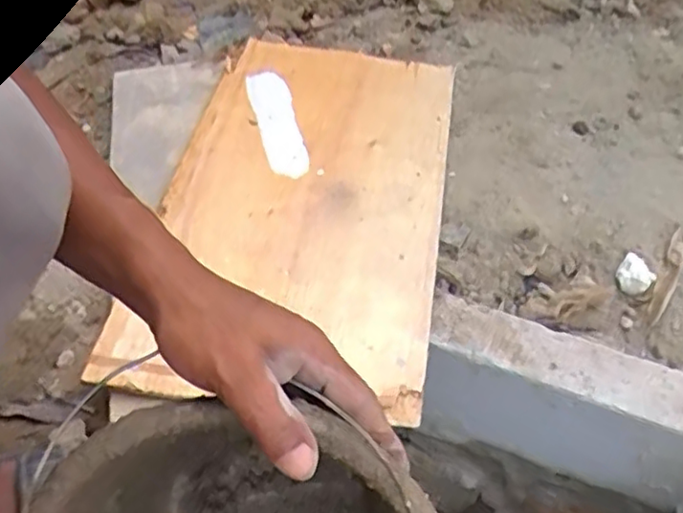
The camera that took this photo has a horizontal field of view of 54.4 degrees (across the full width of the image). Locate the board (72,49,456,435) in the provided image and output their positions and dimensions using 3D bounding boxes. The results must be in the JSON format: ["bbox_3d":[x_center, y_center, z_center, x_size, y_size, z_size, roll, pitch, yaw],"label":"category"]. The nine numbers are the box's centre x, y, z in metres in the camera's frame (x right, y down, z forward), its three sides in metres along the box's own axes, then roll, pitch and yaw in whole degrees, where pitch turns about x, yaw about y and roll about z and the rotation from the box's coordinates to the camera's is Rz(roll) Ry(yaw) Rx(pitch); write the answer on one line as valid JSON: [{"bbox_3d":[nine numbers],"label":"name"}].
[{"bbox_3d":[-0.041,-0.080,0.773,0.307,0.027,0.561,6,48,7],"label":"board"}]

